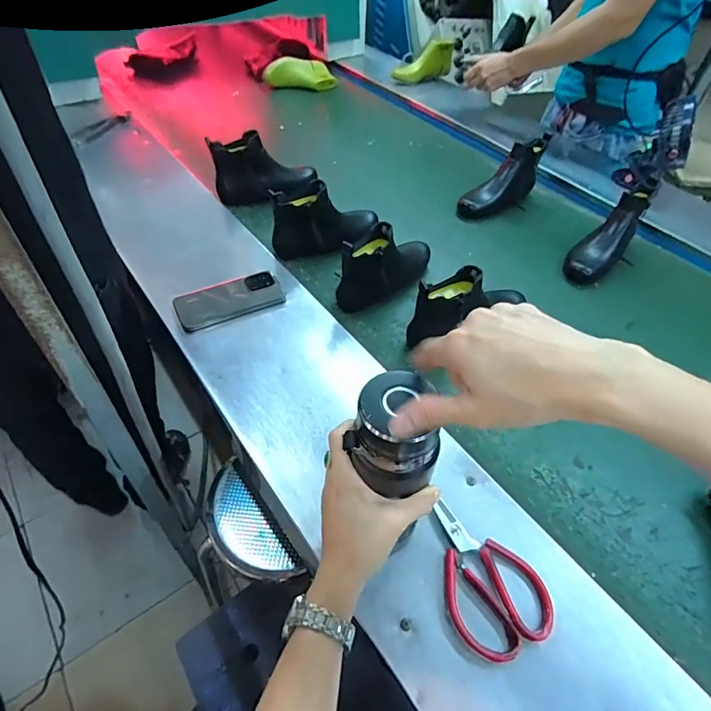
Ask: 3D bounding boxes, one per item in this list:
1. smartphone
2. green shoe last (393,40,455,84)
[{"bbox_3d":[-0.205,-0.092,0.734,0.168,0.017,0.070,-21,54,-21],"label":"smartphone"},{"bbox_3d":[0.229,-0.948,1.457,0.199,0.110,0.086,-32,58,-12],"label":"green shoe last"}]

